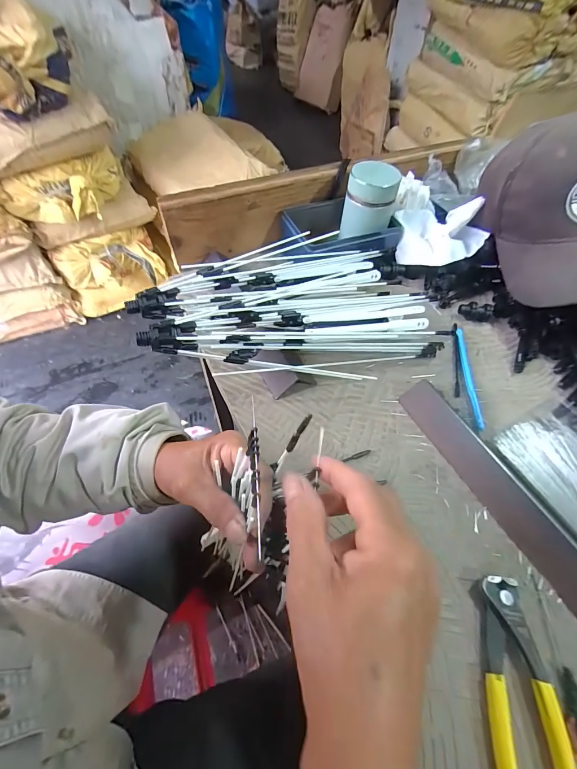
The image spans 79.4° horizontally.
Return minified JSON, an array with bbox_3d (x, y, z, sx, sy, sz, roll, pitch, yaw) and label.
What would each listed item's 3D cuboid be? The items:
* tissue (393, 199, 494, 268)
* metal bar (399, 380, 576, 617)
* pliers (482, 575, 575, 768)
[{"bbox_3d":[0.210,-0.209,0.479,0.117,0.059,0.088,3,55,-1],"label":"tissue"},{"bbox_3d":[0.207,0.108,0.307,0.048,0.024,0.277,-23,59,-18],"label":"metal bar"},{"bbox_3d":[0.155,0.220,0.227,0.047,0.013,0.163,6,55,1],"label":"pliers"}]

